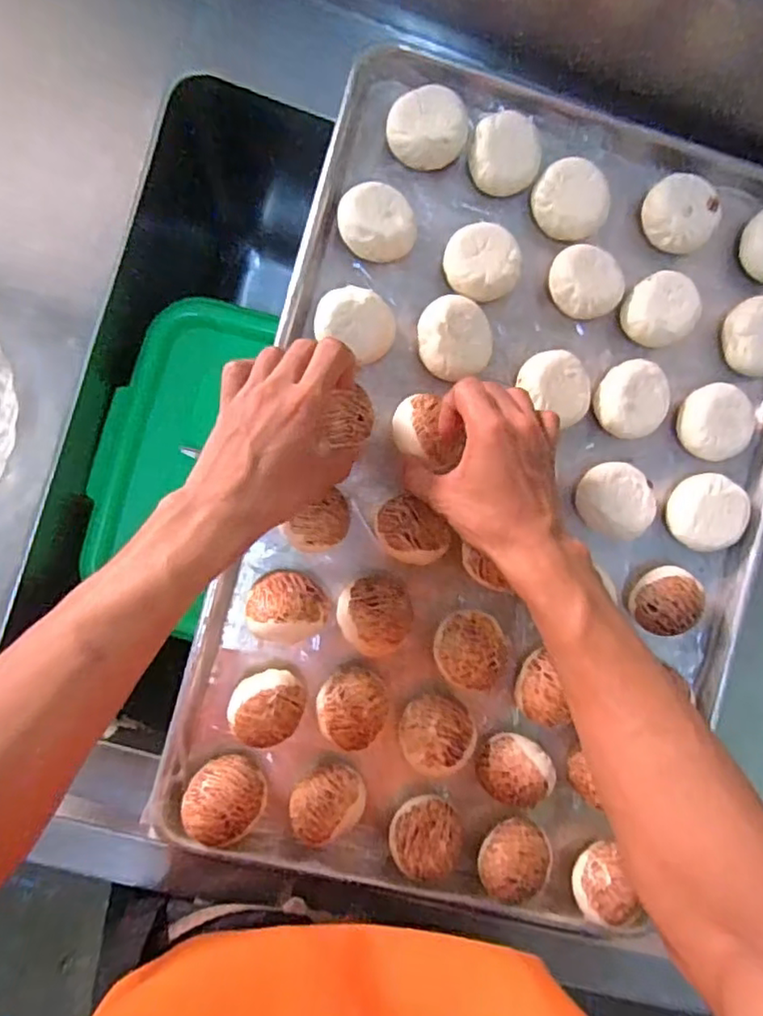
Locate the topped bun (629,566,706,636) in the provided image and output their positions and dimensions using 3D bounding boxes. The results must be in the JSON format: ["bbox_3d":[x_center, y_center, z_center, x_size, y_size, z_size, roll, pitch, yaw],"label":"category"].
[{"bbox_3d":[0.214,0.070,0.469,0.045,0.035,0.050,13,91,-6],"label":"topped bun"}]

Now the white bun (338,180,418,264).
[{"bbox_3d":[-0.003,-0.204,0.446,0.054,0.031,0.051,-2,92,-5],"label":"white bun"}]

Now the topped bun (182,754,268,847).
[{"bbox_3d":[-0.109,0.202,0.438,0.054,0.042,0.051,0,92,-5],"label":"topped bun"}]

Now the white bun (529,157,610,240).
[{"bbox_3d":[0.139,-0.226,0.457,0.056,0.029,0.047,36,88,-5],"label":"white bun"}]

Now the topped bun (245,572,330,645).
[{"bbox_3d":[-0.066,0.072,0.442,0.059,0.046,0.047,22,90,-6],"label":"topped bun"}]

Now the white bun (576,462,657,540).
[{"bbox_3d":[0.176,-0.006,0.471,0.058,0.041,0.055,0,92,-5],"label":"white bun"}]

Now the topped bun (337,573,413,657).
[{"bbox_3d":[-0.005,0.077,0.451,0.051,0.039,0.053,0,92,-5],"label":"topped bun"}]

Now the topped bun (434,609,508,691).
[{"bbox_3d":[0.066,0.103,0.460,0.052,0.036,0.051,0,92,-5],"label":"topped bun"}]

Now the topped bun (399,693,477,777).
[{"bbox_3d":[0.040,0.165,0.455,0.051,0.045,0.052,0,92,-5],"label":"topped bun"}]

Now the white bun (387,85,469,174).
[{"bbox_3d":[0.033,-0.273,0.446,0.055,0.024,0.052,0,92,-5],"label":"white bun"}]

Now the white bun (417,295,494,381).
[{"bbox_3d":[0.054,-0.125,0.457,0.053,0.035,0.056,0,92,-5],"label":"white bun"}]

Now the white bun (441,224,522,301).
[{"bbox_3d":[0.074,-0.180,0.455,0.055,0.026,0.054,0,92,-5],"label":"white bun"}]

